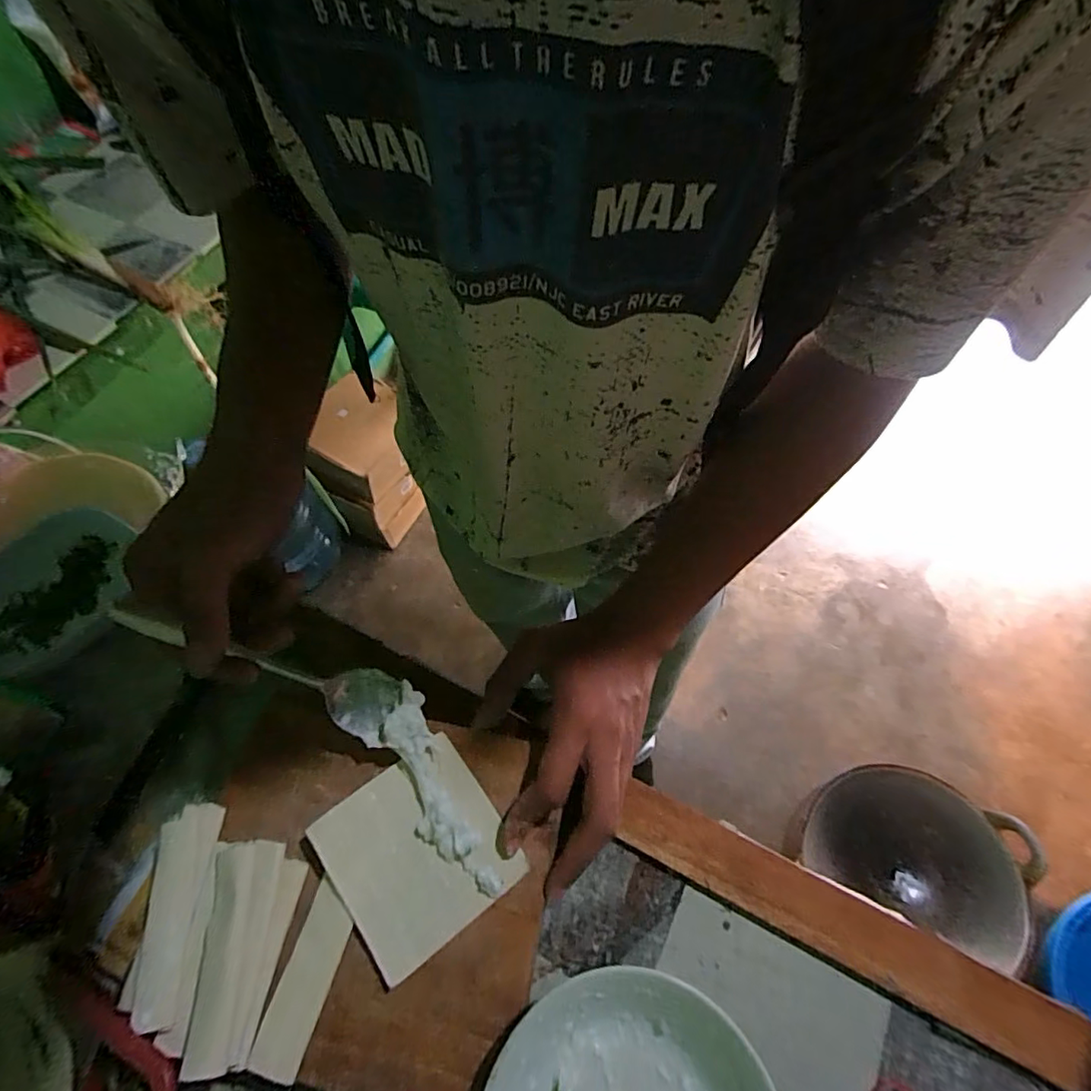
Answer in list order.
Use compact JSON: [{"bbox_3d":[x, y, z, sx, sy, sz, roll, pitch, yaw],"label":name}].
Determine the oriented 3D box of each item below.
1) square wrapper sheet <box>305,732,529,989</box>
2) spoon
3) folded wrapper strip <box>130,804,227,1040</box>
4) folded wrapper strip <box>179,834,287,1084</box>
[{"bbox_3d":[-0.078,0.183,0.329,0.097,0.013,0.097,-35,67,-14],"label":"square wrapper sheet"},{"bbox_3d":[-0.161,0.072,0.314,0.158,0.023,0.040,29,62,-25],"label":"spoon"},{"bbox_3d":[-0.217,0.213,0.319,0.033,0.007,0.107,-5,63,-1],"label":"folded wrapper strip"},{"bbox_3d":[-0.173,0.222,0.299,0.039,0.014,0.101,-3,63,1],"label":"folded wrapper strip"}]

